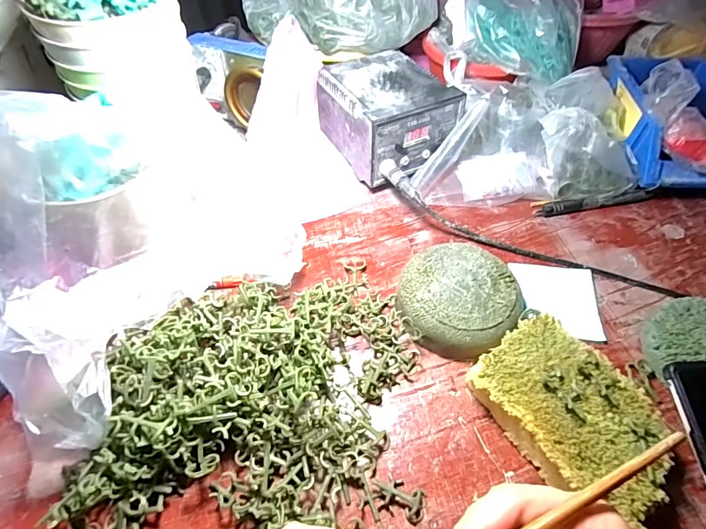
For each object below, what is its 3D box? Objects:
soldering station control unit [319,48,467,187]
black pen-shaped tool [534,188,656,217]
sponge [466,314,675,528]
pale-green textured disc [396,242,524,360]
[{"bbox_3d":[0.036,-0.174,0.471,0.111,0.092,0.140,-25,58,-17],"label":"soldering station control unit"},{"bbox_3d":[0.274,-0.071,0.450,0.149,0.015,0.013,-10,55,-7],"label":"black pen-shaped tool"},{"bbox_3d":[0.157,0.110,0.293,0.092,0.045,0.132,-27,59,-19],"label":"sponge"},{"bbox_3d":[0.092,0.030,0.356,0.098,0.036,0.099,0,54,0],"label":"pale-green textured disc"}]

